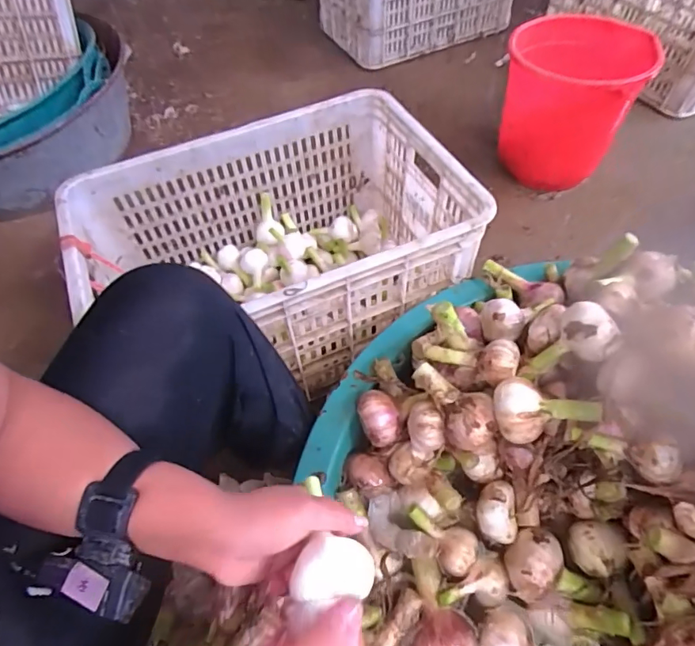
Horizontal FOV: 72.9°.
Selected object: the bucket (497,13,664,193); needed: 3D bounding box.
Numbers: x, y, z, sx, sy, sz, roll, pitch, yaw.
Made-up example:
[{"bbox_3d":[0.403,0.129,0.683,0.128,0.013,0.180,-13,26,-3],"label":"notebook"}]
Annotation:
[{"bbox_3d":[0.464,-0.462,1.016,0.247,0.260,0.269,-2,57,3],"label":"bucket"}]

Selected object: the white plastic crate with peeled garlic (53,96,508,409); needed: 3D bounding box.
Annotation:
[{"bbox_3d":[-0.103,-0.103,0.742,0.530,0.249,0.373,-22,58,-11],"label":"white plastic crate with peeled garlic"}]

